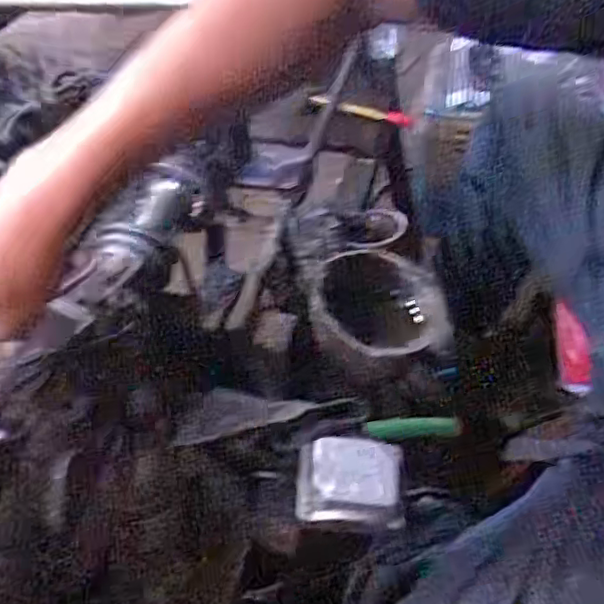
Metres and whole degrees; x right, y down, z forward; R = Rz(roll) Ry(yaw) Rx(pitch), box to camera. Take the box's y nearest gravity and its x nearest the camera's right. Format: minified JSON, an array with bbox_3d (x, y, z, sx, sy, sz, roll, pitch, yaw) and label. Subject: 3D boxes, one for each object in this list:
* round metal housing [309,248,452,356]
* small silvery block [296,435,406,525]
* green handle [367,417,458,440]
[{"bbox_3d":[0.072,0.007,0.608,0.127,0.046,0.112,-1,61,-16],"label":"round metal housing"},{"bbox_3d":[0.040,0.148,0.512,0.086,0.031,0.066,1,52,5],"label":"small silvery block"},{"bbox_3d":[0.108,0.122,0.588,0.107,0.014,0.015,5,47,-29],"label":"green handle"}]

